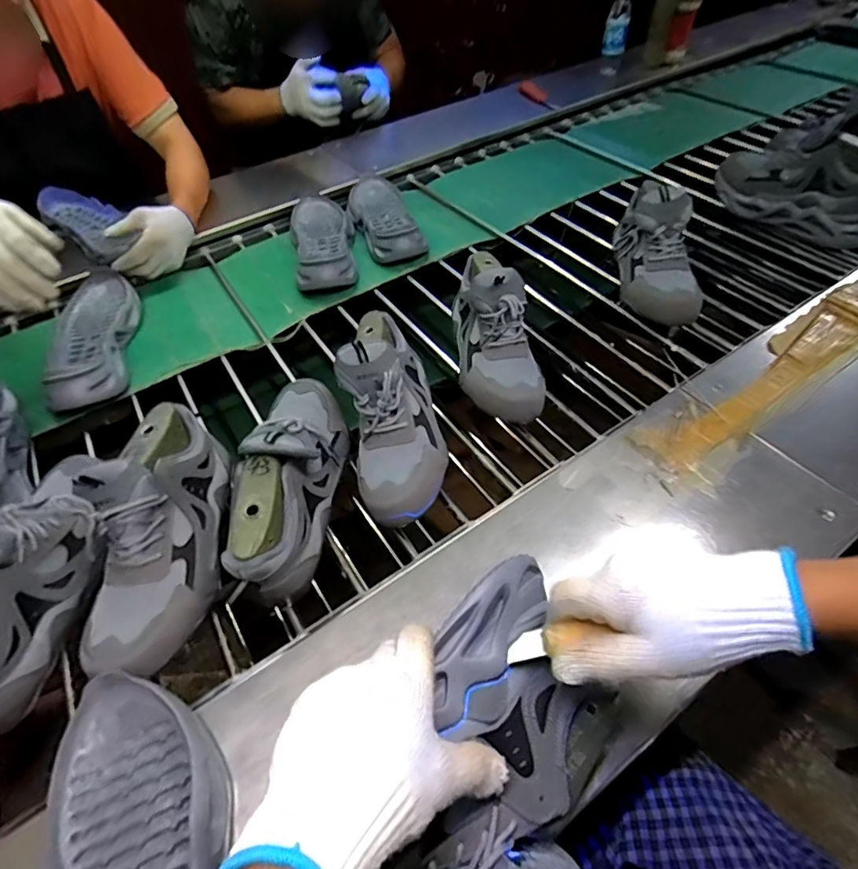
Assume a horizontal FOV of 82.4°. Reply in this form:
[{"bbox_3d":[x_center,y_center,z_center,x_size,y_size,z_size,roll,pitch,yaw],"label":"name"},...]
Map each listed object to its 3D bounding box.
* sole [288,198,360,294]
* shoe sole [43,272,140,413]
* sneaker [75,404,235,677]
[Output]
[{"bbox_3d":[-0.200,-0.369,0.927,0.110,0.061,0.280,-13,52,-7],"label":"sole"},{"bbox_3d":[-0.547,-0.158,0.787,0.130,0.052,0.321,-14,52,-8],"label":"shoe sole"},{"bbox_3d":[-0.276,0.087,0.495,0.094,0.112,0.265,-4,52,0],"label":"sneaker"}]

